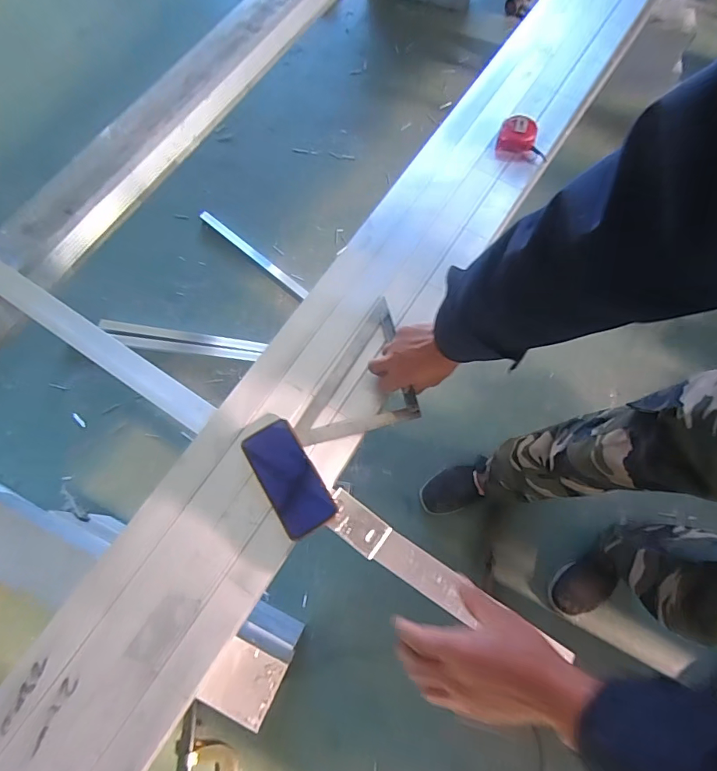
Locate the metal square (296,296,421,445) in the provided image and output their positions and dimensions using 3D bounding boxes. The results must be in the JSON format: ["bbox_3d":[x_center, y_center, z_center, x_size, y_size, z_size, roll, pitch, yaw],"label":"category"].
[{"bbox_3d":[-0.019,-0.023,0.674,0.177,0.024,0.193,-13,69,-7],"label":"metal square"}]

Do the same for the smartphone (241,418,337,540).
[{"bbox_3d":[-0.098,0.126,0.617,0.075,0.012,0.154,-30,73,-12],"label":"smartphone"}]

